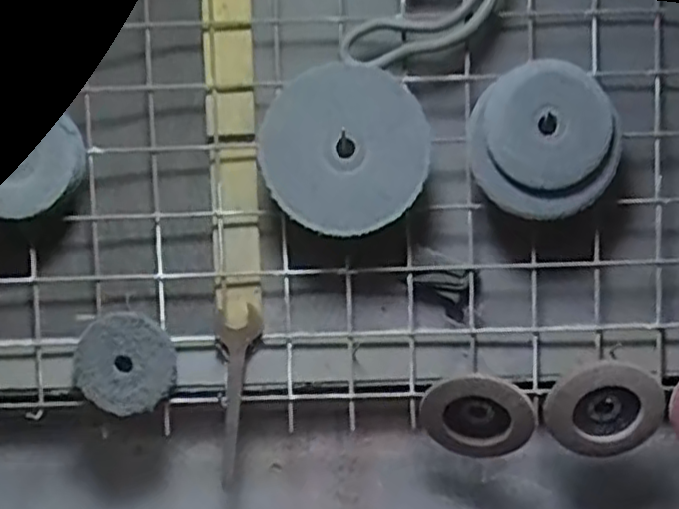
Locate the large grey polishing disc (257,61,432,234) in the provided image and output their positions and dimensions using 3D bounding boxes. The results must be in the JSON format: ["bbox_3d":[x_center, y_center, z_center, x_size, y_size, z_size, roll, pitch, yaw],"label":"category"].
[{"bbox_3d":[0.004,-0.091,0.576,0.140,0.132,0.017,-3,4,0],"label":"large grey polishing disc"}]

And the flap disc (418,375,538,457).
[{"bbox_3d":[0.120,0.140,0.596,0.094,0.088,0.018,-25,24,27],"label":"flap disc"}]

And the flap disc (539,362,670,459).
[{"bbox_3d":[0.229,0.135,0.588,0.095,0.099,0.011,6,29,3],"label":"flap disc"}]

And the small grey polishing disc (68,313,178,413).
[{"bbox_3d":[-0.187,0.095,0.599,0.087,0.085,0.012,25,2,2],"label":"small grey polishing disc"}]

